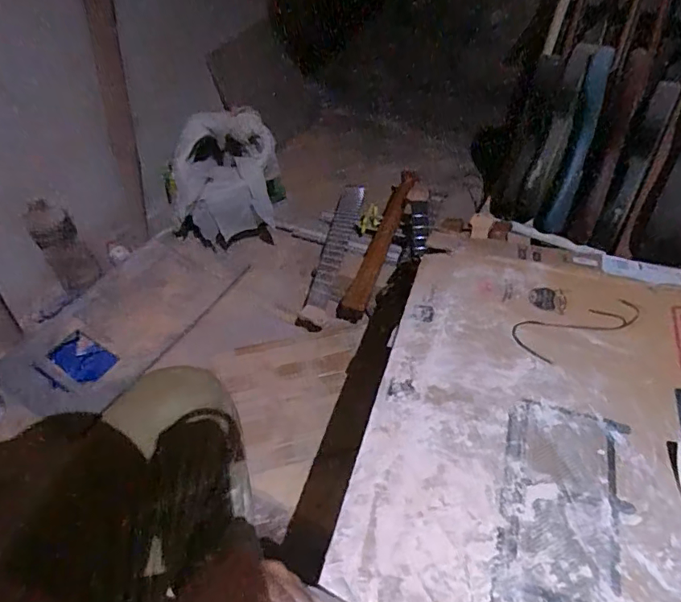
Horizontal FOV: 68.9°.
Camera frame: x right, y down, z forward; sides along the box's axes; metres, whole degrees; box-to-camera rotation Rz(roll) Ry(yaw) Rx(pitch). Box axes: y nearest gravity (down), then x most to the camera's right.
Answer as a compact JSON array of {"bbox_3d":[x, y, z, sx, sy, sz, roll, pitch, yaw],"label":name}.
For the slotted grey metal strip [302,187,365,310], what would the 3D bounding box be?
[{"bbox_3d":[-0.007,-0.172,1.407,0.066,0.027,0.450,16,63,3],"label":"slotted grey metal strip"}]

